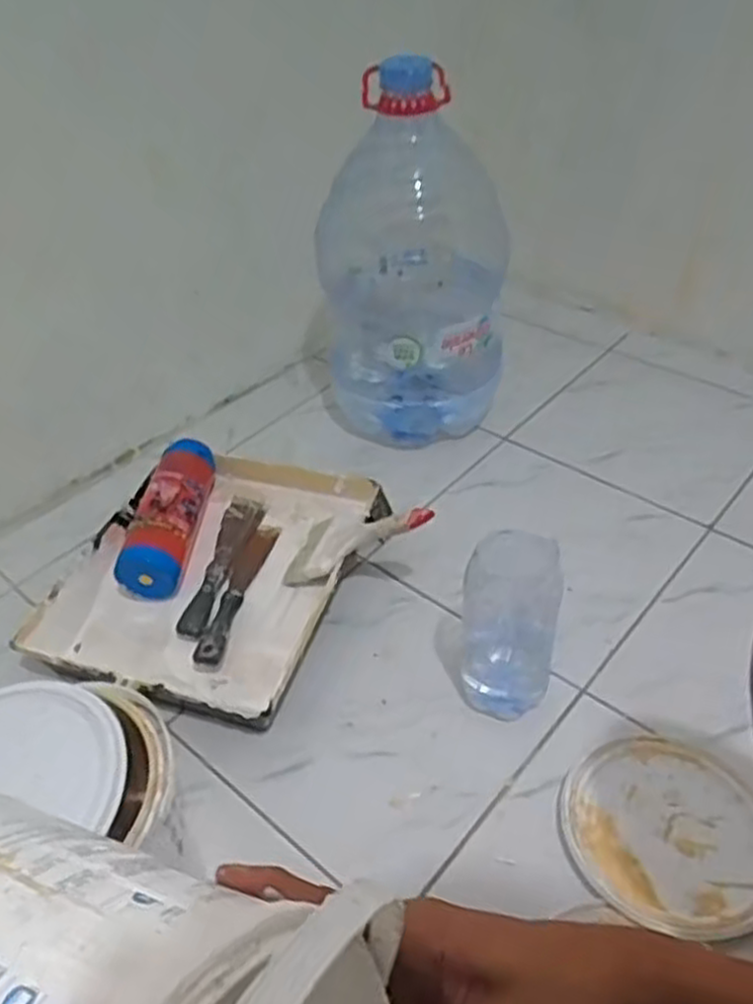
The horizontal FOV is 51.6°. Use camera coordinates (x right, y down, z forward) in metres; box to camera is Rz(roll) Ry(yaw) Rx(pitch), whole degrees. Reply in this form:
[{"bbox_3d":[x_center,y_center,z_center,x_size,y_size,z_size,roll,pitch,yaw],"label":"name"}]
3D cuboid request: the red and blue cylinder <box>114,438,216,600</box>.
[{"bbox_3d":[-0.240,0.012,0.913,0.067,0.066,0.198,3,42,6],"label":"red and blue cylinder"}]

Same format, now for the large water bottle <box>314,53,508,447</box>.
[{"bbox_3d":[0.050,-0.306,1.019,0.251,0.441,0.236,0,42,4],"label":"large water bottle"}]

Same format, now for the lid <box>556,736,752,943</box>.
[{"bbox_3d":[0.249,0.280,0.673,0.172,0.020,0.171,-2,42,2],"label":"lid"}]

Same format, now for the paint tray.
[{"bbox_3d":[-0.170,0.086,0.877,0.307,0.066,0.340,12,44,16],"label":"paint tray"}]

